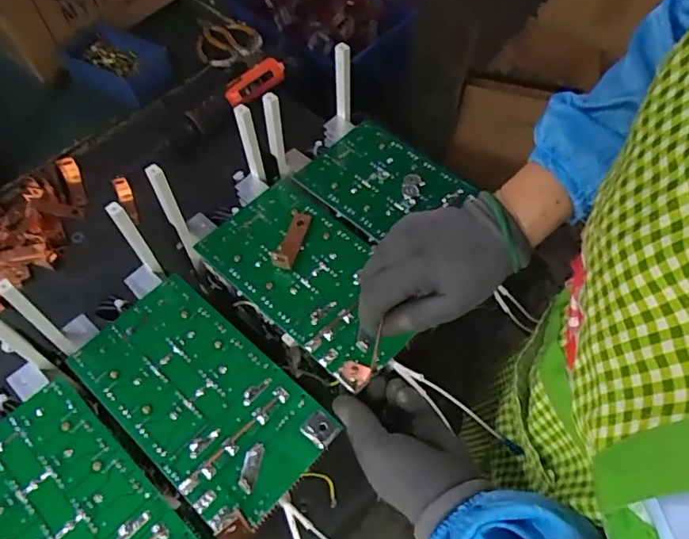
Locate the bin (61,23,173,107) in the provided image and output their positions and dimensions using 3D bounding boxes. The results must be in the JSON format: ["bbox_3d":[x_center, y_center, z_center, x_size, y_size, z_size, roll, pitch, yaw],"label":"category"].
[{"bbox_3d":[-0.354,-0.324,0.841,0.153,0.053,0.112,27,62,16],"label":"bin"}]

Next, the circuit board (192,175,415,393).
[{"bbox_3d":[-0.029,0.000,0.522,0.225,0.017,0.128,39,66,22],"label":"circuit board"}]

